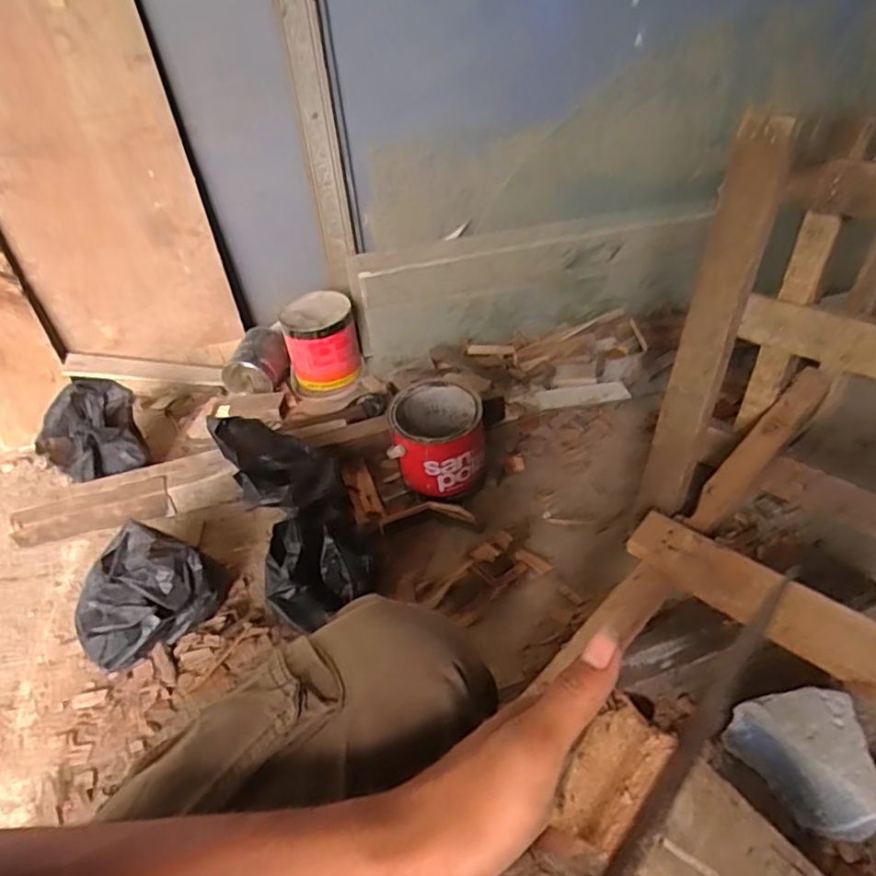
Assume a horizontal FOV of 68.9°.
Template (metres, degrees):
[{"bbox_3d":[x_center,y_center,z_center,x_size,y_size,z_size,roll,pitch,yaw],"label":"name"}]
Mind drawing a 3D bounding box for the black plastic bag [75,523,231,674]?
[{"bbox_3d":[-0.418,0.213,0.913,0.203,0.107,0.140,-33,46,-30],"label":"black plastic bag"}]

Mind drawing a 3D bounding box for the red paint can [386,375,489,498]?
[{"bbox_3d":[-0.001,0.010,1.076,0.152,0.150,0.149,-10,39,-5],"label":"red paint can"}]

